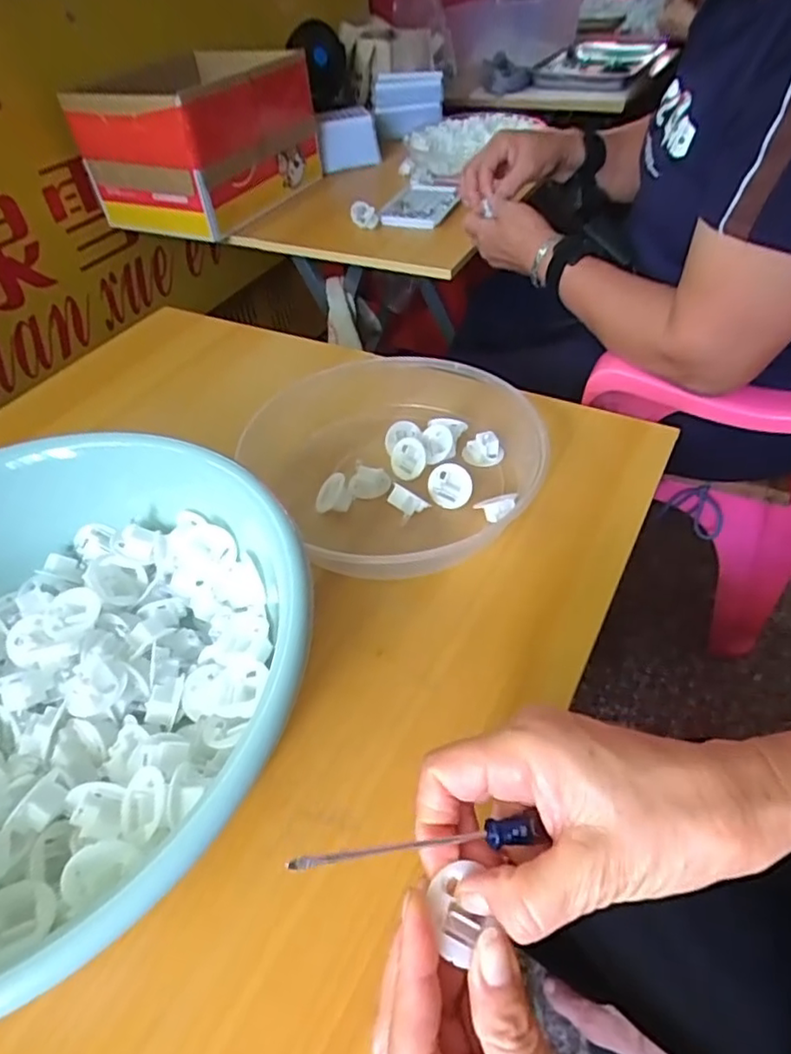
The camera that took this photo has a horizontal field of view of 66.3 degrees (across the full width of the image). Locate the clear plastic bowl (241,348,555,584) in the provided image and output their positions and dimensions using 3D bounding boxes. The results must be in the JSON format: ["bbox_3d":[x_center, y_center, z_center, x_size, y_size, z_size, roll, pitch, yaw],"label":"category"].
[{"bbox_3d":[0.003,-0.057,0.474,0.204,0.053,0.222,-3,46,3],"label":"clear plastic bowl"}]

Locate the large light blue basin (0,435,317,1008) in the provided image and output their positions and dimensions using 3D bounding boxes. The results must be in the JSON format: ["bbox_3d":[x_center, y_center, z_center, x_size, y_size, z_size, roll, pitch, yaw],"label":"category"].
[{"bbox_3d":[-0.174,0.085,0.315,0.263,0.104,0.289,-3,46,3],"label":"large light blue basin"}]

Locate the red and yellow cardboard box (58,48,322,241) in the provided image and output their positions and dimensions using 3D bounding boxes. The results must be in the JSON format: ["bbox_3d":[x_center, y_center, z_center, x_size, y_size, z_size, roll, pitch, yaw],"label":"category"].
[{"bbox_3d":[-0.295,-0.587,0.918,0.242,0.170,0.303,17,50,21],"label":"red and yellow cardboard box"}]

